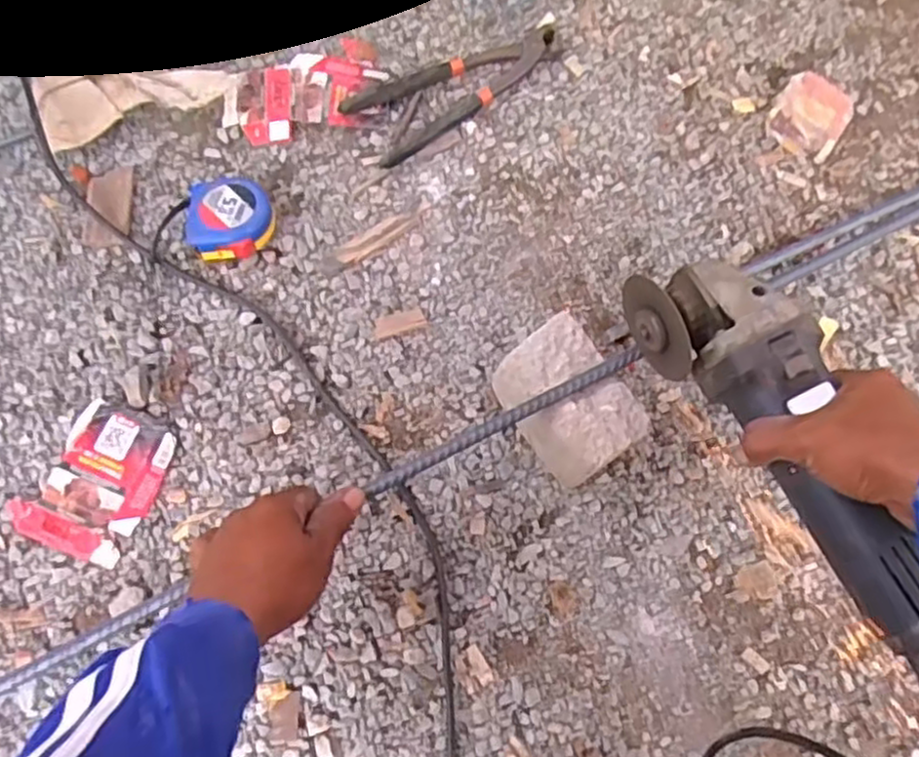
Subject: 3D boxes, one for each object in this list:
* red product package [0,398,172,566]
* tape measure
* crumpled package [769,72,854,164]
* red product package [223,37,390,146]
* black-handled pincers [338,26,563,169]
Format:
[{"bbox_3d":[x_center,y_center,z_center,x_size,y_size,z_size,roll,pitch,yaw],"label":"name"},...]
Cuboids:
[{"bbox_3d":[-0.277,0.076,0.557,0.090,0.011,0.111,20,74,4],"label":"red product package"},{"bbox_3d":[-0.196,-0.133,0.617,0.071,0.038,0.068,1,70,-2],"label":"tape measure"},{"bbox_3d":[0.338,-0.254,0.702,0.068,0.010,0.085,31,75,7],"label":"crumpled package"},{"bbox_3d":[-0.139,-0.263,0.677,0.151,0.012,0.087,-27,77,-10],"label":"red product package"},{"bbox_3d":[-0.002,-0.275,0.679,0.210,0.018,0.076,-35,78,-11],"label":"black-handled pincers"}]

